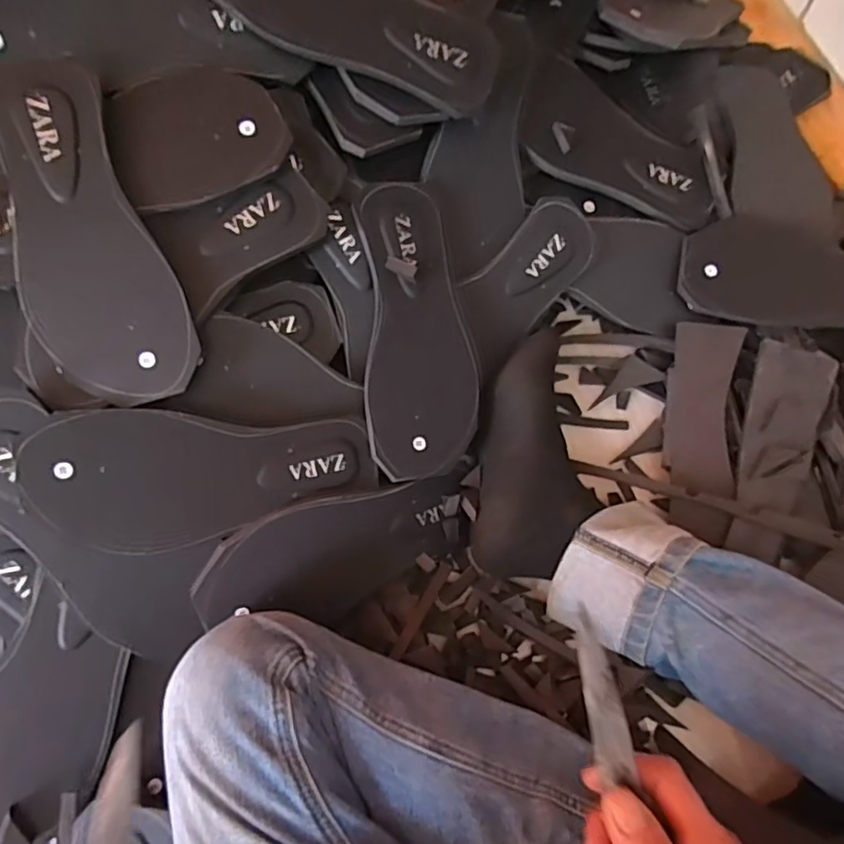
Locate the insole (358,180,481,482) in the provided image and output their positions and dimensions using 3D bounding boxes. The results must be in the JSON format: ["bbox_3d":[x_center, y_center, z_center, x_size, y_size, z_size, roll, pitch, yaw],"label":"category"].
[{"bbox_3d":[-0.006,-0.079,0.508,0.098,0.009,0.244,-7,88,-19],"label":"insole"}]

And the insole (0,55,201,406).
[{"bbox_3d":[-0.236,-0.132,0.419,0.100,0.011,0.240,-16,93,-13],"label":"insole"}]

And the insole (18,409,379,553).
[{"bbox_3d":[-0.153,0.044,0.445,0.240,0.009,0.097,3,92,-26],"label":"insole"}]

